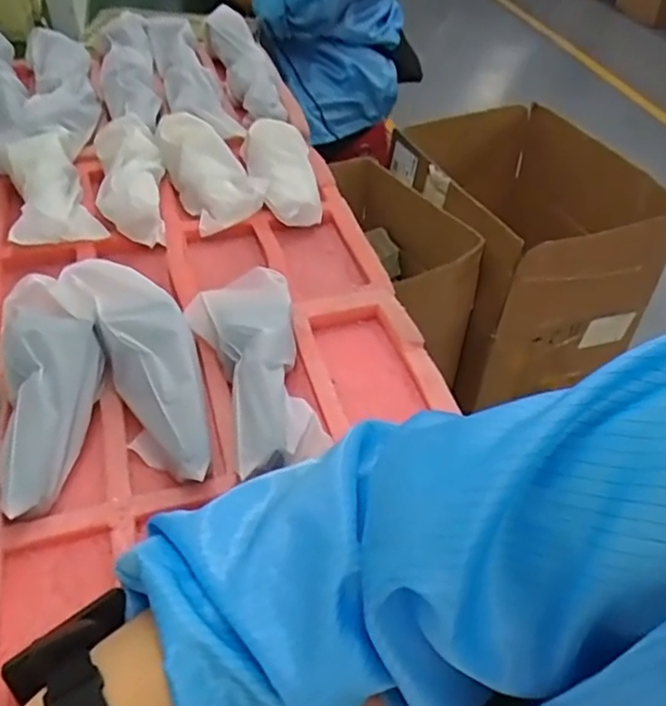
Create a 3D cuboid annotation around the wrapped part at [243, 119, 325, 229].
[{"bbox_3d":[-0.058,-0.205,0.730,0.071,0.048,0.164,-9,48,-14],"label":"wrapped part"}]

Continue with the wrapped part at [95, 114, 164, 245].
[{"bbox_3d":[-0.218,-0.192,0.694,0.069,0.058,0.173,-8,44,-10],"label":"wrapped part"}]

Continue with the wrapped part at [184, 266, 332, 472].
[{"bbox_3d":[-0.055,0.012,0.506,0.084,0.060,0.191,-14,46,-16],"label":"wrapped part"}]

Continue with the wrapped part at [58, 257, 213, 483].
[{"bbox_3d":[-0.137,0.009,0.485,0.076,0.045,0.192,-23,70,-24],"label":"wrapped part"}]

